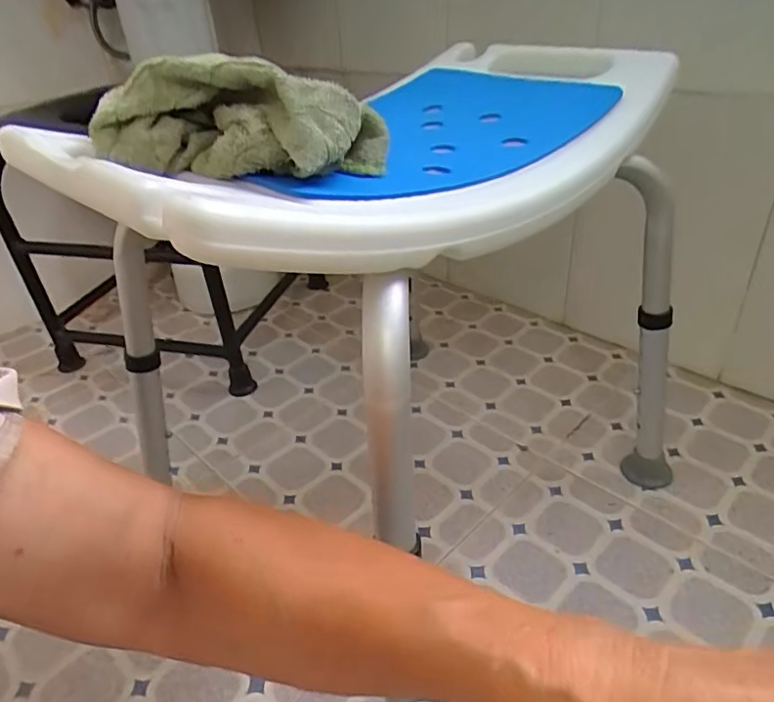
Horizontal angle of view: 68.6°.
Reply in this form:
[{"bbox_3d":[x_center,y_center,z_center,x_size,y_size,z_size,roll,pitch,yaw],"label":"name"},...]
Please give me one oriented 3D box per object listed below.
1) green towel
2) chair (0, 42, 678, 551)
[{"bbox_3d":[-0.085,-0.131,0.324,0.152,0.065,0.072,1,34,9],"label":"green towel"},{"bbox_3d":[0.055,-0.020,0.564,0.347,0.448,0.548,26,44,38],"label":"chair"}]

